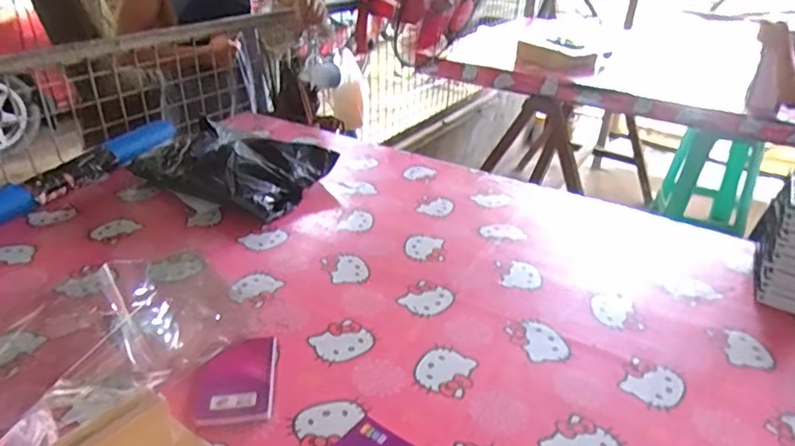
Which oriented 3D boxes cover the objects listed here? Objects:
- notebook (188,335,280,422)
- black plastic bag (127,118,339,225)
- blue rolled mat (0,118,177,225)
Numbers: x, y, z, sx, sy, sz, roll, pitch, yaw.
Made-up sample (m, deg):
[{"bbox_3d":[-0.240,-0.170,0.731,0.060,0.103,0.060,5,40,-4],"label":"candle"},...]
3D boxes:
[{"bbox_3d":[-0.195,0.189,0.685,0.093,0.012,0.129,-3,30,-8],"label":"notebook"},{"bbox_3d":[-0.331,-0.122,1.147,0.336,0.101,0.244,16,32,23],"label":"black plastic bag"},{"bbox_3d":[-0.653,-0.094,1.127,0.083,0.055,0.635,10,31,14],"label":"blue rolled mat"}]

